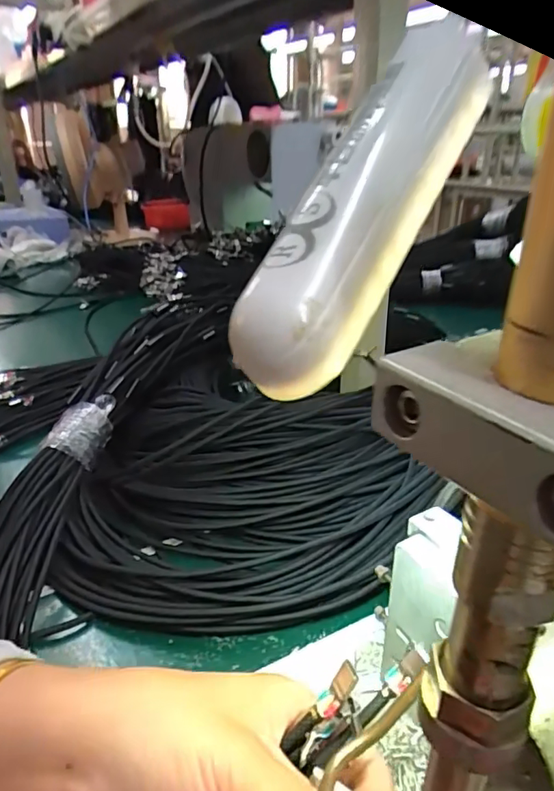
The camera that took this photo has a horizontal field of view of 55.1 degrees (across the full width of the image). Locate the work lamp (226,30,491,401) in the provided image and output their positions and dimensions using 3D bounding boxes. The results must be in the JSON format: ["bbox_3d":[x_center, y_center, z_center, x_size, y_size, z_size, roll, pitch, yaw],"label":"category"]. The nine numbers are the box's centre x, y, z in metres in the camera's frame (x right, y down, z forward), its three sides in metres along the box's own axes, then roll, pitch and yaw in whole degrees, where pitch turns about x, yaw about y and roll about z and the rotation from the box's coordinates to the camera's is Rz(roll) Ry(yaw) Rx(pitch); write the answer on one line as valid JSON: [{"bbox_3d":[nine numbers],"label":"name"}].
[{"bbox_3d":[0.017,-0.039,0.102,0.016,0.020,0.083,20,73,39],"label":"work lamp"}]

